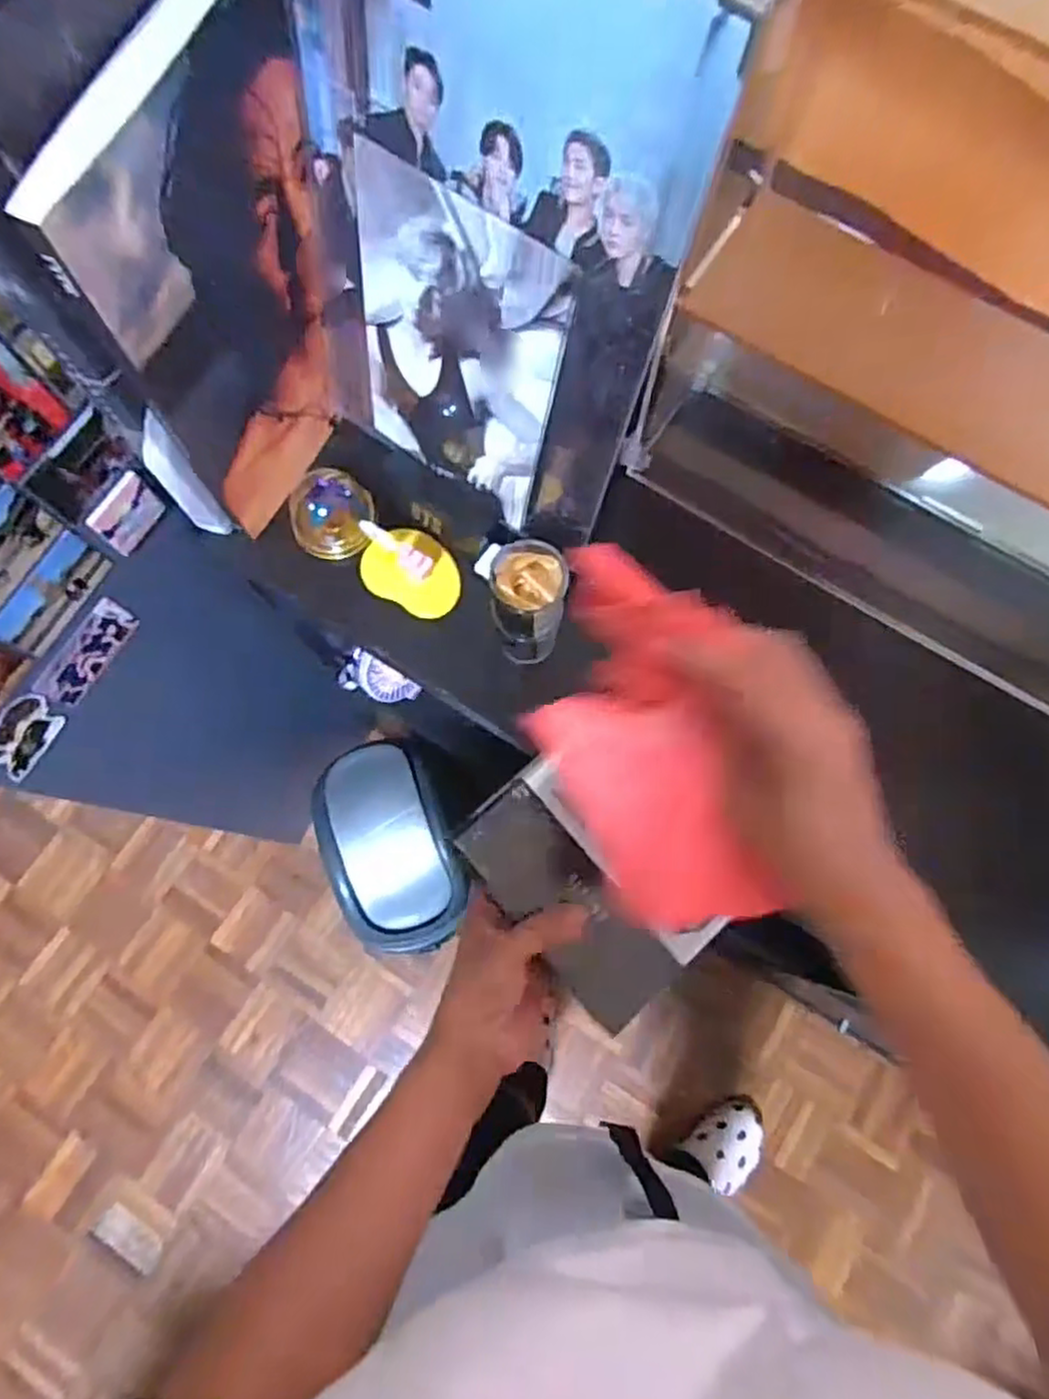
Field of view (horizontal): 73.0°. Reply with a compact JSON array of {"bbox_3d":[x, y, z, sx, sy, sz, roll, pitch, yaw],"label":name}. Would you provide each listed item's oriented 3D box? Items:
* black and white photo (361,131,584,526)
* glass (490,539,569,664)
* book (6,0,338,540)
[{"bbox_3d":[-0.046,-0.221,0.469,0.149,0.202,0.010,36,65,9],"label":"black and white photo"},{"bbox_3d":[0.003,-0.065,0.501,0.050,0.105,0.057,2,76,0],"label":"glass"},{"bbox_3d":[-0.170,-0.246,0.449,0.025,0.289,0.188,25,77,6],"label":"book"}]

